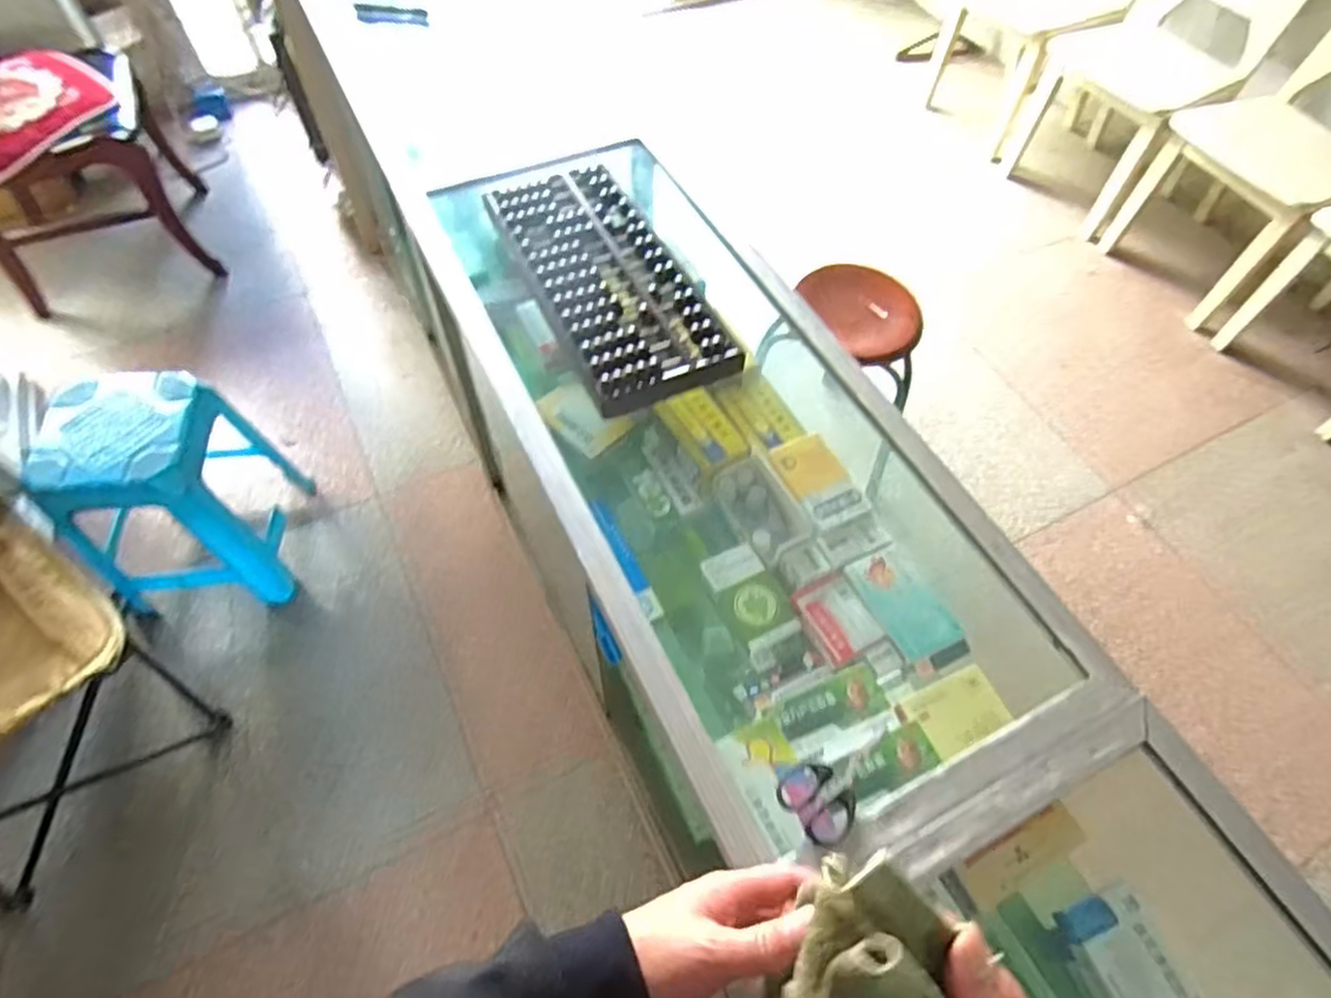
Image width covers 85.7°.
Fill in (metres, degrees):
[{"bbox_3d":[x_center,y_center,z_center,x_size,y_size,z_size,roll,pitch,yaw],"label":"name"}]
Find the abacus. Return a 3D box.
[{"bbox_3d":[-0.076,-0.278,0.881,0.173,0.024,0.390,-22,61,-15],"label":"abacus"}]

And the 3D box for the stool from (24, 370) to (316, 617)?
[{"bbox_3d":[-0.952,-0.015,1.396,0.324,0.380,0.331,-4,58,-5],"label":"stool"}]

